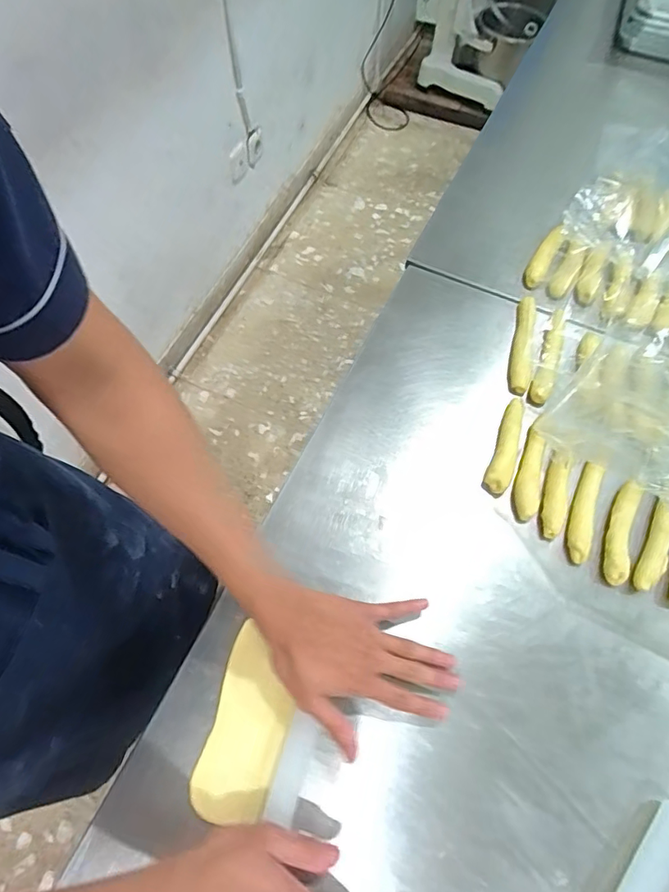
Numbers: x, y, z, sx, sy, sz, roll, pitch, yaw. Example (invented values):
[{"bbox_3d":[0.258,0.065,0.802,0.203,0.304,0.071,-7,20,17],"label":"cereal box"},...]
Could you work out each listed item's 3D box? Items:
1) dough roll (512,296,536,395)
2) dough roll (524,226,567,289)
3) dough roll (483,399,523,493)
[{"bbox_3d":[0.240,-0.131,0.641,0.021,0.020,0.138,12,64,6],"label":"dough roll"},{"bbox_3d":[0.291,-0.263,0.702,0.027,0.018,0.095,27,80,13],"label":"dough roll"},{"bbox_3d":[0.199,-0.004,0.577,0.027,0.026,0.122,22,65,10],"label":"dough roll"}]

